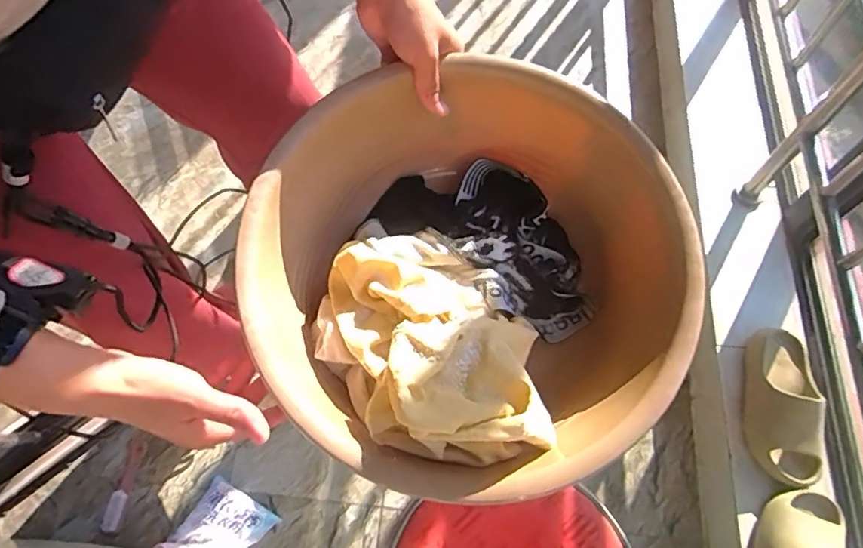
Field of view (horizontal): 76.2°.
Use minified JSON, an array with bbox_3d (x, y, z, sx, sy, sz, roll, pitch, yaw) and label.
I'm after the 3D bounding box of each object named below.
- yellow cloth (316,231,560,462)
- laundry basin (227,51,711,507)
[{"bbox_3d":[-0.004,0.052,0.439,0.148,0.079,0.218,-37,70,-15],"label":"yellow cloth"},{"bbox_3d":[0.034,0.023,0.516,0.343,0.228,0.343,-1,66,3],"label":"laundry basin"}]

